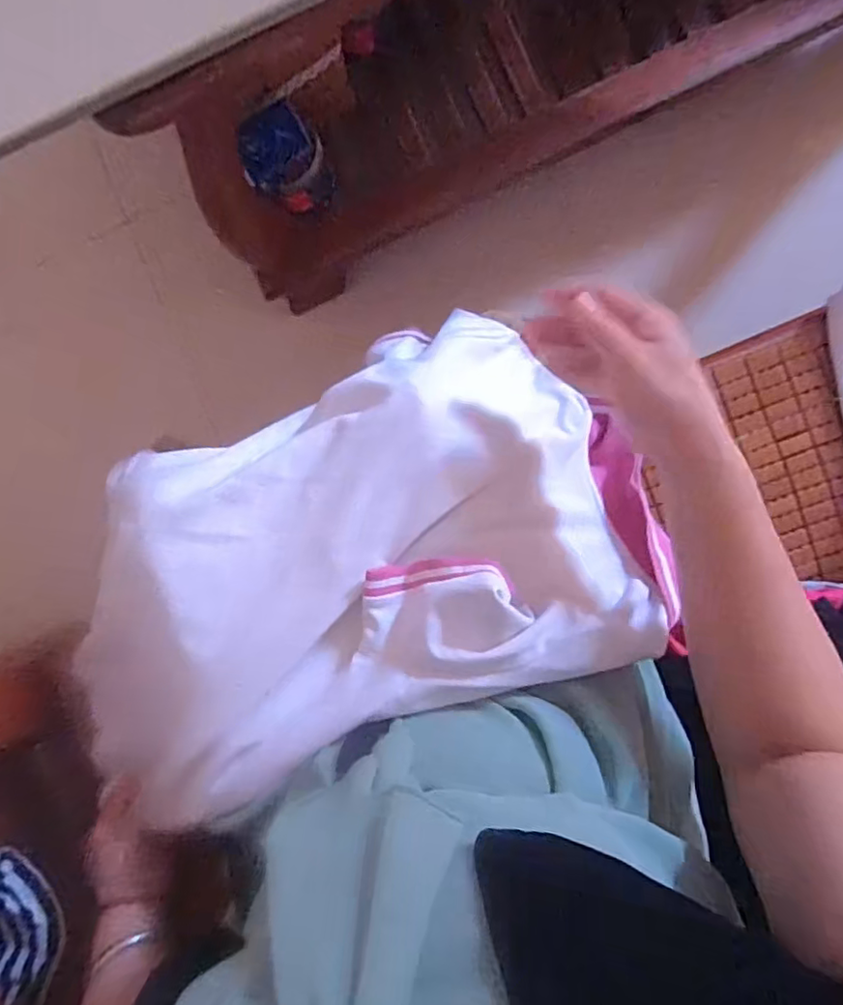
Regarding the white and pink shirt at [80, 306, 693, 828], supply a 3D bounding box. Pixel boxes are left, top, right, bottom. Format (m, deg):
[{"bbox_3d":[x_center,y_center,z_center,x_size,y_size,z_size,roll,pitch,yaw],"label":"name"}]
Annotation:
[{"bbox_3d":[-0.036,0.029,0.444,0.401,0.135,0.269,-21,90,4],"label":"white and pink shirt"}]

